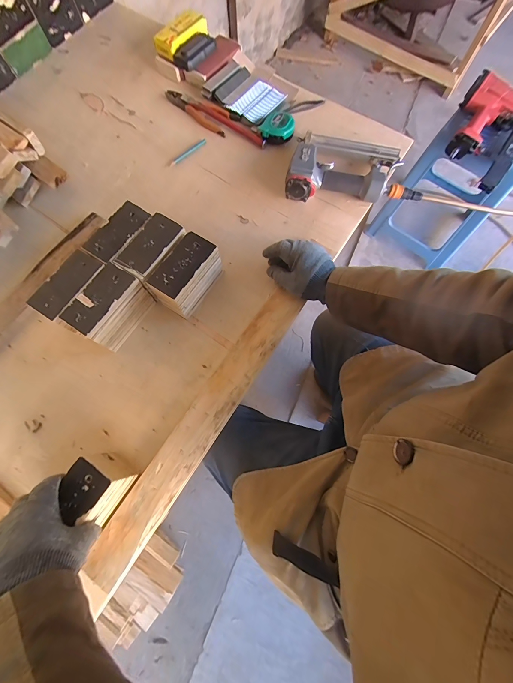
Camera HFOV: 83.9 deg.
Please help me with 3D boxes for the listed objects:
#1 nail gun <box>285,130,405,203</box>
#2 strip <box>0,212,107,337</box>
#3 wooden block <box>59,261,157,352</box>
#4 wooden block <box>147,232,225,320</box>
[{"bbox_3d":[0.180,-0.356,0.590,0.216,0.057,0.165,13,75,4],"label":"nail gun"},{"bbox_3d":[-0.412,-0.114,0.538,0.049,0.019,0.338,33,77,9],"label":"strip"},{"bbox_3d":[-0.241,-0.059,0.485,0.065,0.089,0.122,33,77,9],"label":"wooden block"},{"bbox_3d":[-0.119,-0.114,0.501,0.071,0.084,0.118,32,77,8],"label":"wooden block"}]

